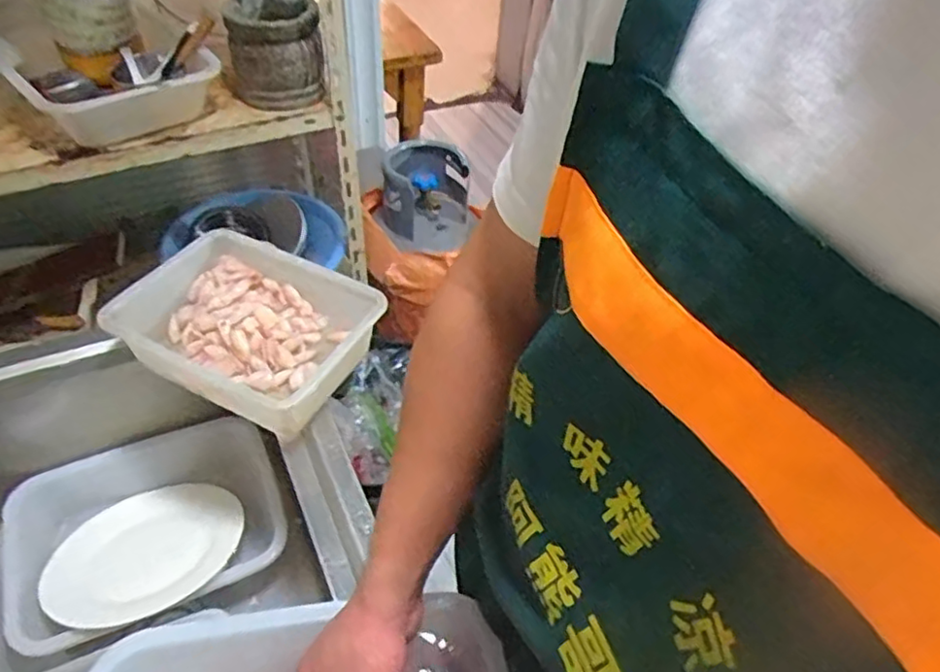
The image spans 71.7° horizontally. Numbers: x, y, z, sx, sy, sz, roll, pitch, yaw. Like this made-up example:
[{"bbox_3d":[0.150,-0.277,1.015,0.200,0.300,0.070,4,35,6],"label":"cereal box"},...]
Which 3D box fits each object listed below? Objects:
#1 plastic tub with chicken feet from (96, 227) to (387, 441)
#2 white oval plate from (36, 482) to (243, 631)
[{"bbox_3d":[-0.267,-0.010,0.816,0.271,0.086,0.212,21,49,14],"label":"plastic tub with chicken feet"},{"bbox_3d":[-0.422,0.279,0.855,0.234,0.017,0.219,-14,30,-28],"label":"white oval plate"}]

